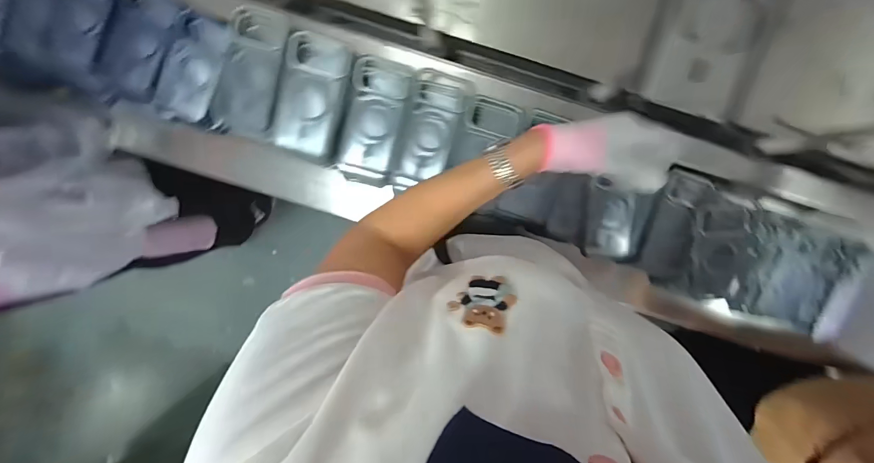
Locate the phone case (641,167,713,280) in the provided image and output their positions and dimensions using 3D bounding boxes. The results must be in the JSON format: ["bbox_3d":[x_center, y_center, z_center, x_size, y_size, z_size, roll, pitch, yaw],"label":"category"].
[{"bbox_3d":[0.367,-0.007,0.594,0.070,0.021,0.163,10,98,3],"label":"phone case"}]

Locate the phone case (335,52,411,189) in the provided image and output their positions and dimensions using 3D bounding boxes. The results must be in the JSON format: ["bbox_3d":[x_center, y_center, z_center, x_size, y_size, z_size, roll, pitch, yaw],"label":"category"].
[{"bbox_3d":[-0.090,-0.151,0.542,0.074,0.018,0.171,12,108,-5],"label":"phone case"}]

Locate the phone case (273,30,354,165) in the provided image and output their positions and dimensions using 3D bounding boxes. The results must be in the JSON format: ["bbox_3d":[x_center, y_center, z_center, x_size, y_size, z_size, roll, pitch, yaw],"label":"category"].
[{"bbox_3d":[-0.167,-0.176,0.511,0.082,0.020,0.152,15,106,-3],"label":"phone case"}]

